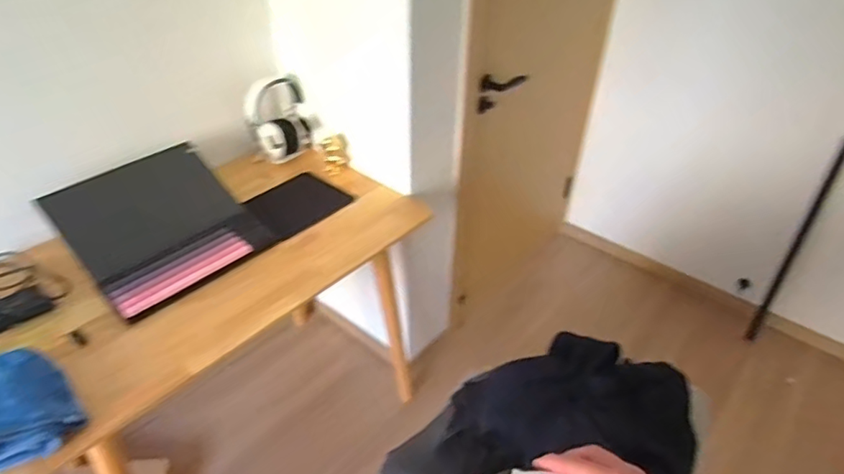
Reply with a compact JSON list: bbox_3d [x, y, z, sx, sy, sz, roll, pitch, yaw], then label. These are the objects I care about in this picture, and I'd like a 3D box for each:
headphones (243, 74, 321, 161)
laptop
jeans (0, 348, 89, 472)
[{"bbox_3d":[-0.416,-0.345,1.607,0.189,0.220,0.111,-22,44,-27],"label":"headphones"},{"bbox_3d":[-0.595,-0.041,1.267,0.341,0.187,0.377,30,46,32],"label":"laptop"},{"bbox_3d":[-0.680,0.275,0.915,0.159,0.094,0.196,-26,46,-31],"label":"jeans"}]

